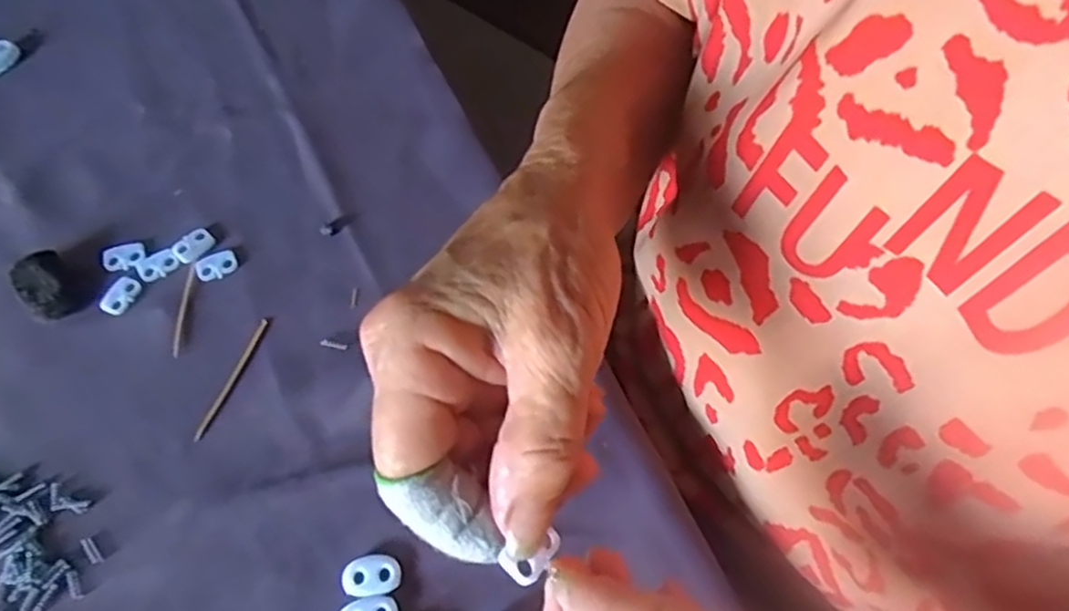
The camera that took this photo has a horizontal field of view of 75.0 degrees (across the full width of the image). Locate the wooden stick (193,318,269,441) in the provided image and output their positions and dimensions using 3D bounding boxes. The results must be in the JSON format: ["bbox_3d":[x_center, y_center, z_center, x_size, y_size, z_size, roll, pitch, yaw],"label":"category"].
[{"bbox_3d":[-0.136,0.033,0.314,0.004,0.004,0.060,20,65,7],"label":"wooden stick"}]

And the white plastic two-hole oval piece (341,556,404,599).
[{"bbox_3d":[-0.065,0.108,0.280,0.023,0.004,0.015,-6,65,-6],"label":"white plastic two-hole oval piece"}]

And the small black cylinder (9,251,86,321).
[{"bbox_3d":[-0.226,-0.008,0.322,0.022,0.011,0.032,-35,71,-17],"label":"small black cylinder"}]

